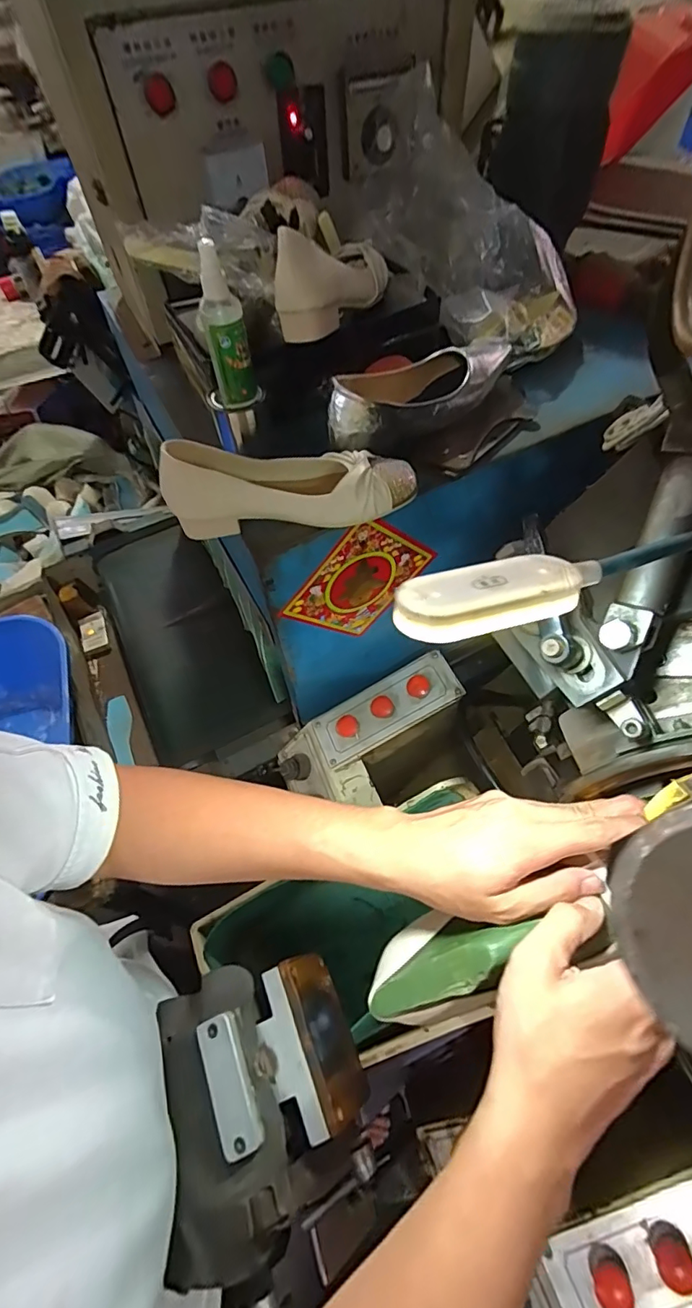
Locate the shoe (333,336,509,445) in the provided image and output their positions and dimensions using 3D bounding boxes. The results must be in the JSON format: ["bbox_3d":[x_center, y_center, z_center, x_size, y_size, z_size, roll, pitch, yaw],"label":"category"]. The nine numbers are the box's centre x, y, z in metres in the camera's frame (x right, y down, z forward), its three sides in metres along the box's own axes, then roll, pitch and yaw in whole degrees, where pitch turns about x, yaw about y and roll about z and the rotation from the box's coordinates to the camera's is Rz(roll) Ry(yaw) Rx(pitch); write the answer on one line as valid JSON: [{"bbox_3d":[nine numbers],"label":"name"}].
[{"bbox_3d":[0.086,-0.296,0.553,0.242,0.059,0.083,-23,60,-11],"label":"shoe"}]

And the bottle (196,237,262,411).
[{"bbox_3d":[-0.114,-0.301,0.470,0.041,0.126,0.034,-13,58,-5],"label":"bottle"}]

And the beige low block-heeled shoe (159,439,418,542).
[{"bbox_3d":[-0.055,-0.174,0.494,0.242,0.076,0.076,-2,58,1],"label":"beige low block-heeled shoe"}]

